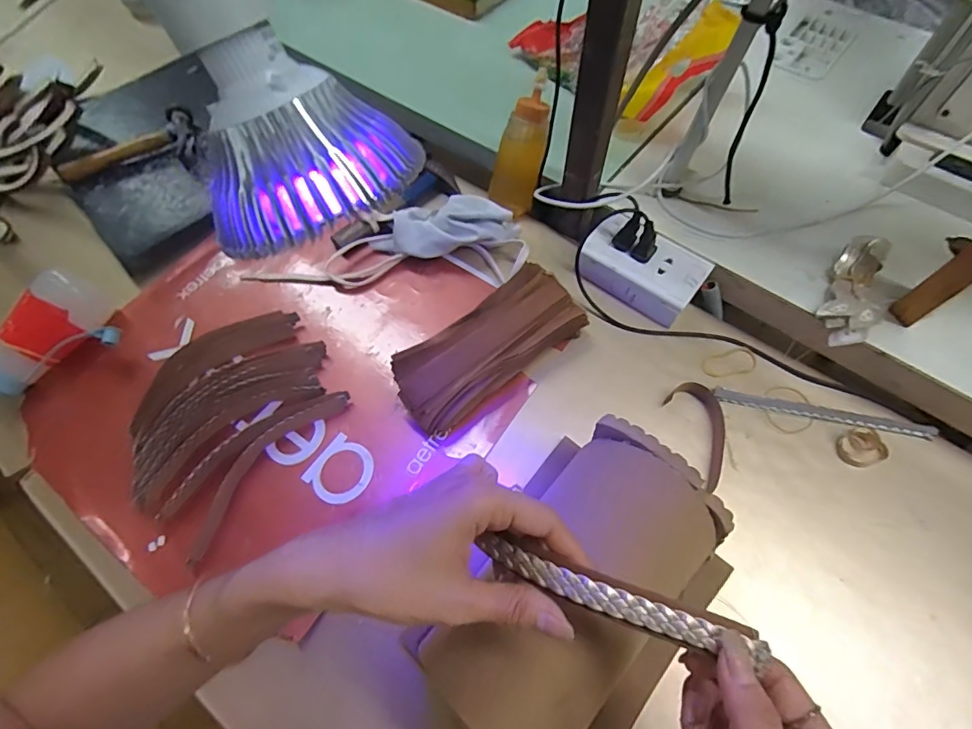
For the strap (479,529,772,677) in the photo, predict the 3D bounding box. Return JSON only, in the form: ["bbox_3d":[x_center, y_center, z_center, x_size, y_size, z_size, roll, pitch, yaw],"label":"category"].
[{"bbox_3d":[0.061,0.115,0.242,0.131,0.015,0.019,15,66,16],"label":"strap"}]

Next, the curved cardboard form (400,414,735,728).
[{"bbox_3d":[0.062,0.162,0.334,0.158,0.117,0.218,37,69,18],"label":"curved cardboard form"}]

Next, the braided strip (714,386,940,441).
[{"bbox_3d":[0.308,0.045,0.449,0.188,0.005,0.014,11,63,7],"label":"braided strip"}]

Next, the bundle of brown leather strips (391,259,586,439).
[{"bbox_3d":[0.001,-0.015,0.465,0.183,0.044,0.075,-36,68,-16],"label":"bundle of brown leather strips"}]

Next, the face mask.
[{"bbox_3d":[-0.034,-0.142,0.523,0.161,0.039,0.076,18,65,10],"label":"face mask"}]

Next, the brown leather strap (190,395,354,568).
[{"bbox_3d":[-0.198,0.086,0.434,0.038,0.016,0.180,34,68,17],"label":"brown leather strap"}]

